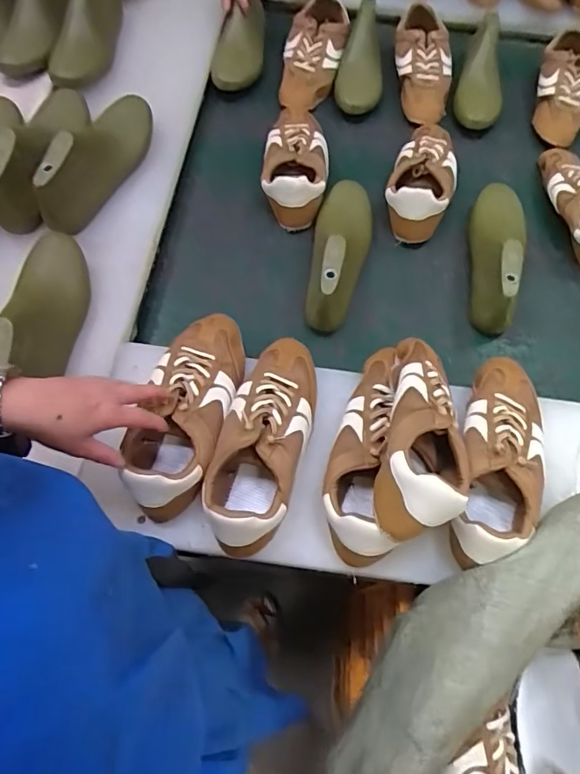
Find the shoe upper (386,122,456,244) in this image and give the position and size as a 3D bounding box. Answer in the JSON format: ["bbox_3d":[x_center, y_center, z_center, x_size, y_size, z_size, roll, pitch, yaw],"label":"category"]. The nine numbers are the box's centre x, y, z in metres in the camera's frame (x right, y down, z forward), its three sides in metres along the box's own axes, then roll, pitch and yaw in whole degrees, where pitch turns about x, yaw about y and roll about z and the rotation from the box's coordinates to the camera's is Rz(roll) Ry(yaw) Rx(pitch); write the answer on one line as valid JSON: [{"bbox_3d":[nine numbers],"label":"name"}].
[{"bbox_3d":[0.215,-0.345,0.812,0.104,0.074,0.235,17,67,8],"label":"shoe upper"}]

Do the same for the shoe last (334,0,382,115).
[{"bbox_3d":[0.136,-0.589,0.918,0.075,0.074,0.238,12,66,5],"label":"shoe last"}]

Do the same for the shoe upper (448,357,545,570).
[{"bbox_3d":[0.238,0.074,0.570,0.094,0.082,0.258,17,67,8],"label":"shoe upper"}]

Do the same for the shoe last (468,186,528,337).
[{"bbox_3d":[0.307,-0.205,0.739,0.073,0.094,0.246,7,66,3],"label":"shoe last"}]

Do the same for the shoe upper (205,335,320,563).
[{"bbox_3d":[-0.029,0.051,0.563,0.092,0.077,0.253,15,66,7],"label":"shoe upper"}]

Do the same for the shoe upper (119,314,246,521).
[{"bbox_3d":[-0.117,0.021,0.579,0.096,0.079,0.245,10,60,4],"label":"shoe upper"}]

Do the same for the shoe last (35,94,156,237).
[{"bbox_3d":[-0.278,-0.340,0.715,0.079,0.087,0.257,17,67,8],"label":"shoe last"}]

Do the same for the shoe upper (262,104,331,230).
[{"bbox_3d":[0.011,-0.370,0.808,0.105,0.066,0.245,3,66,1],"label":"shoe upper"}]

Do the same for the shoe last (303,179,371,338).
[{"bbox_3d":[0.070,-0.207,0.733,0.087,0.094,0.247,6,66,3],"label":"shoe last"}]

